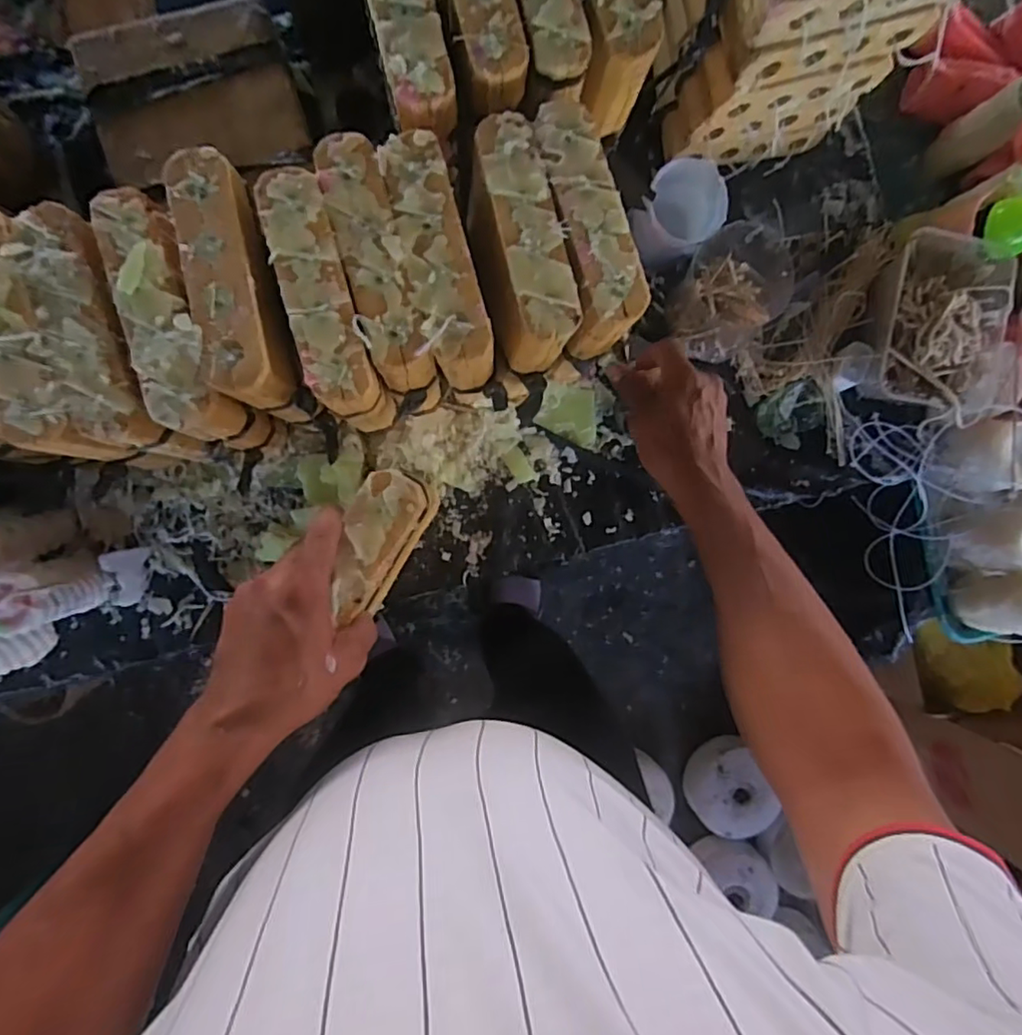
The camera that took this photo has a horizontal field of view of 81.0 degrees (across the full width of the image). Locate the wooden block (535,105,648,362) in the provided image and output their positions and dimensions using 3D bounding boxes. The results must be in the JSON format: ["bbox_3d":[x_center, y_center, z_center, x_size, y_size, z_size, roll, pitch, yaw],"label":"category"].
[{"bbox_3d":[0.056,-0.222,0.477,0.049,0.087,0.168,-15,92,-6],"label":"wooden block"}]

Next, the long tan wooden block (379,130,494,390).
[{"bbox_3d":[-0.056,-0.192,0.472,0.057,0.096,0.167,-13,91,-6],"label":"long tan wooden block"}]

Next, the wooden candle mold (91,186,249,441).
[{"bbox_3d":[-0.249,-0.143,0.439,0.052,0.066,0.171,-16,92,-6],"label":"wooden candle mold"}]

